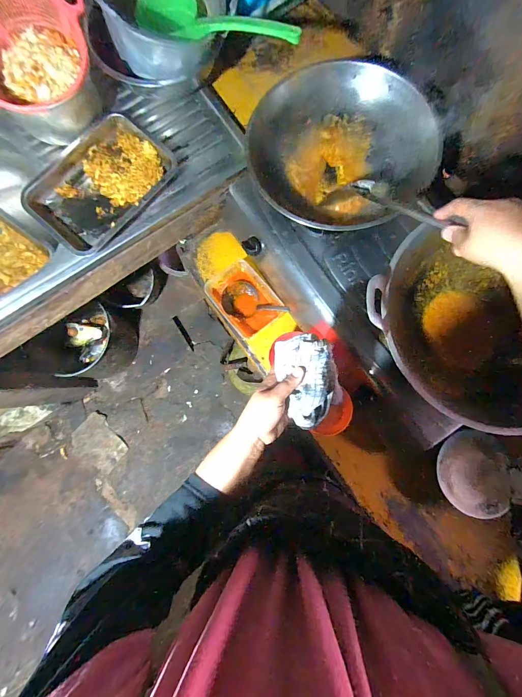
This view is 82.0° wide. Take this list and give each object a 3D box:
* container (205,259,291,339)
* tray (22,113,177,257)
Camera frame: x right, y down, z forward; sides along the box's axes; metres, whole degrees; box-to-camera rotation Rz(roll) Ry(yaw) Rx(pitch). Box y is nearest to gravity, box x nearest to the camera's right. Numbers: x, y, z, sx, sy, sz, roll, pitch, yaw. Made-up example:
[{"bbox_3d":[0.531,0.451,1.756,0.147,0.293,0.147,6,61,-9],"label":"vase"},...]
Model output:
[{"bbox_3d":[-0.040,-0.119,0.726,0.125,0.052,0.167,-37,81,-7],"label":"container"},{"bbox_3d":[-0.357,-0.364,0.669,0.210,0.060,0.300,41,82,7],"label":"tray"}]

